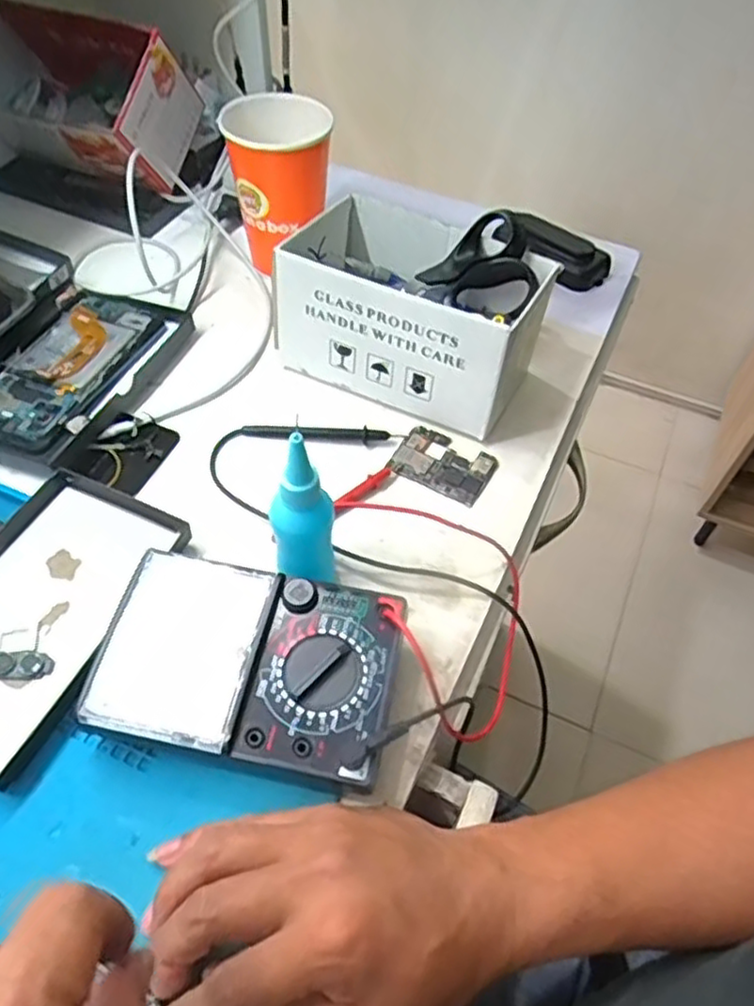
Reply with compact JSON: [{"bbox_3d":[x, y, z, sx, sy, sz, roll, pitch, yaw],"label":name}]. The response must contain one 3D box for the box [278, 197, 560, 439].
[{"bbox_3d":[0.026,-0.142,0.517,0.178,0.094,0.109,25,55,16],"label":"box"}]

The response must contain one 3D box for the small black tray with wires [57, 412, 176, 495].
[{"bbox_3d":[-0.178,-0.037,0.492,0.056,0.011,0.068,25,51,0],"label":"small black tray with wires"}]

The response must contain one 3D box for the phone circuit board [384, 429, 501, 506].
[{"bbox_3d":[0.047,-0.029,0.494,0.067,0.004,0.049,26,56,16],"label":"phone circuit board"}]

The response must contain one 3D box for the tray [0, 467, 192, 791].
[{"bbox_3d":[-0.196,0.059,0.400,0.104,0.013,0.170,20,54,9],"label":"tray"}]

